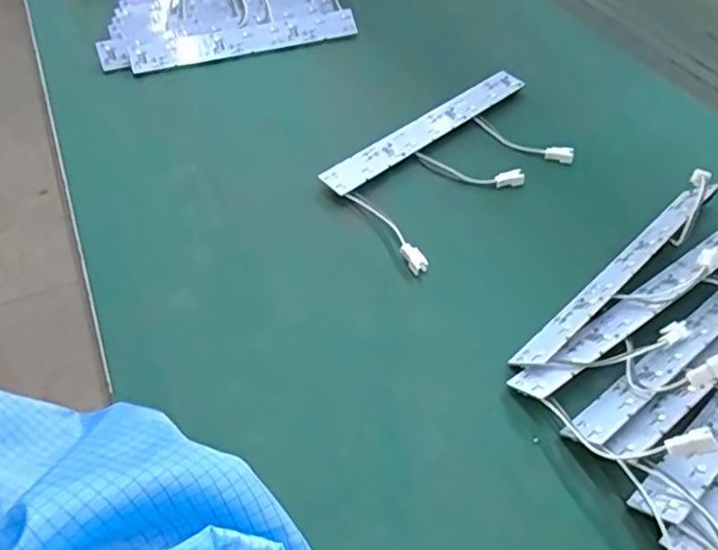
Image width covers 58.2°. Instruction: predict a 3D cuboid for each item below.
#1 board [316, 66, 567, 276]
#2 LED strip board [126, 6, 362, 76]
[{"bbox_3d":[0.074,-0.084,0.457,0.199,0.012,0.102,-35,56,-26],"label":"board"},{"bbox_3d":[-0.097,-0.201,0.554,0.192,0.007,0.028,-15,80,-12],"label":"LED strip board"}]

